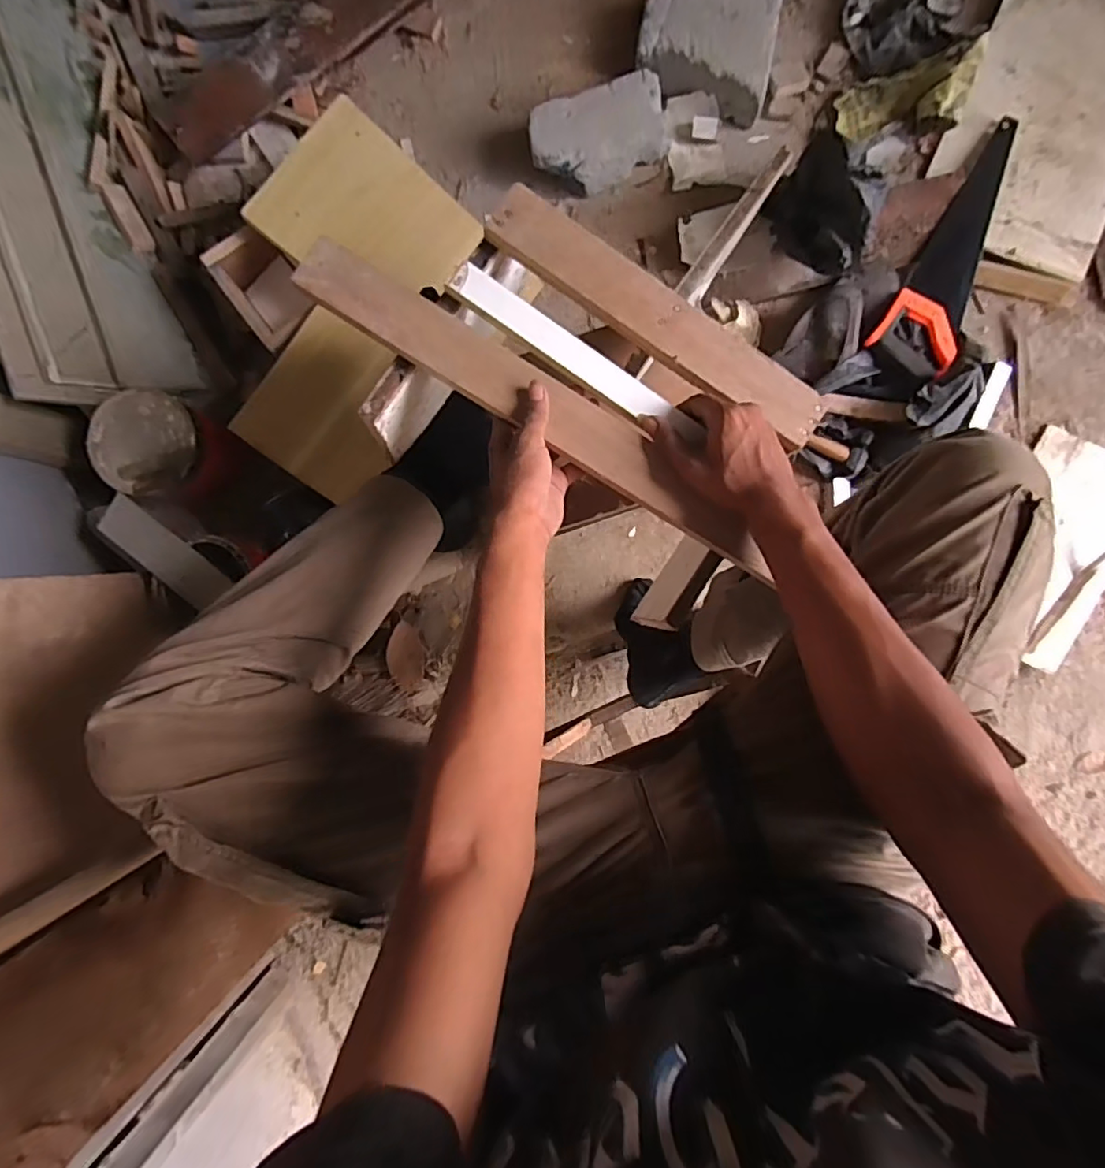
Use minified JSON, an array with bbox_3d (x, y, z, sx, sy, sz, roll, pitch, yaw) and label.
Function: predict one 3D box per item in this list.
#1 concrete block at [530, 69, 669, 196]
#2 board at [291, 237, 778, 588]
[{"bbox_3d":[0.073,-0.692,0.907,0.210,0.071,0.124,-16,91,5],"label":"concrete block"},{"bbox_3d":[-0.008,-0.155,0.505,0.463,0.018,0.058,33,94,-3],"label":"board"}]

